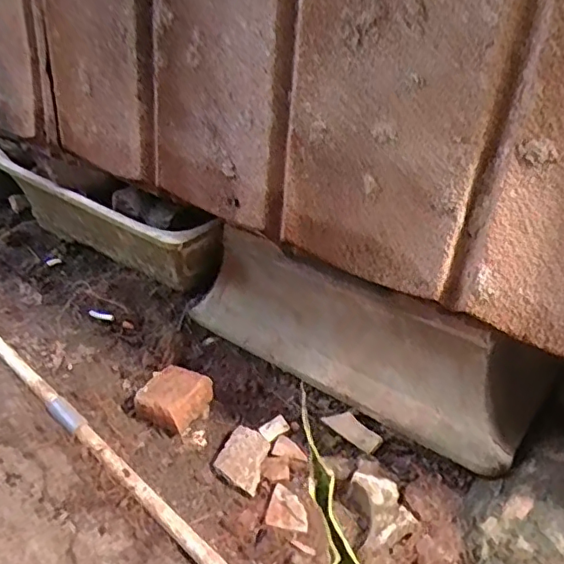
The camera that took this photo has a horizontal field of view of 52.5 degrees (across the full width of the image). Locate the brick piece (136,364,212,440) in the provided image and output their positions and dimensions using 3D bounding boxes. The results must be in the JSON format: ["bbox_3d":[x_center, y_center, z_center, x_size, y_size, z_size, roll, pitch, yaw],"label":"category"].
[{"bbox_3d":[-0.159,0.168,0.817,0.100,0.050,0.091,1,35,35],"label":"brick piece"}]

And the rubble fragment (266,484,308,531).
[{"bbox_3d":[0.010,0.277,0.701,0.053,0.010,0.055,9,37,11],"label":"rubble fragment"}]

